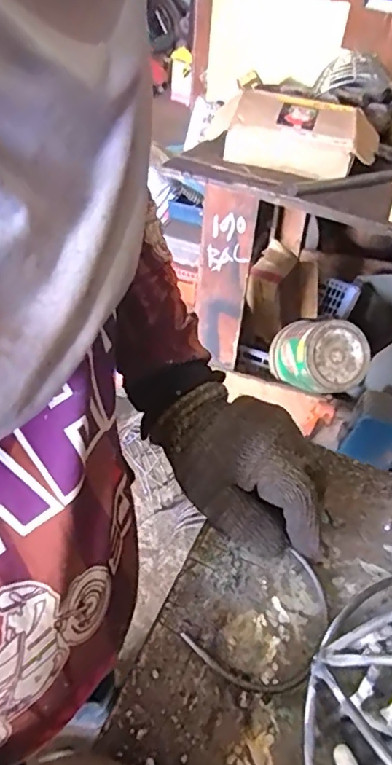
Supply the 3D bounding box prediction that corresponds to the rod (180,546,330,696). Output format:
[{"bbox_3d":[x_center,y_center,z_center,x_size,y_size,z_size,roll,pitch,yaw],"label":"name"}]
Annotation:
[{"bbox_3d":[0.051,0.166,0.369,0.104,0.008,0.067,-26,62,-30],"label":"rod"}]

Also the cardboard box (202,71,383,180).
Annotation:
[{"bbox_3d":[0.227,-0.541,1.205,0.323,0.097,0.222,20,47,15],"label":"cardboard box"}]

